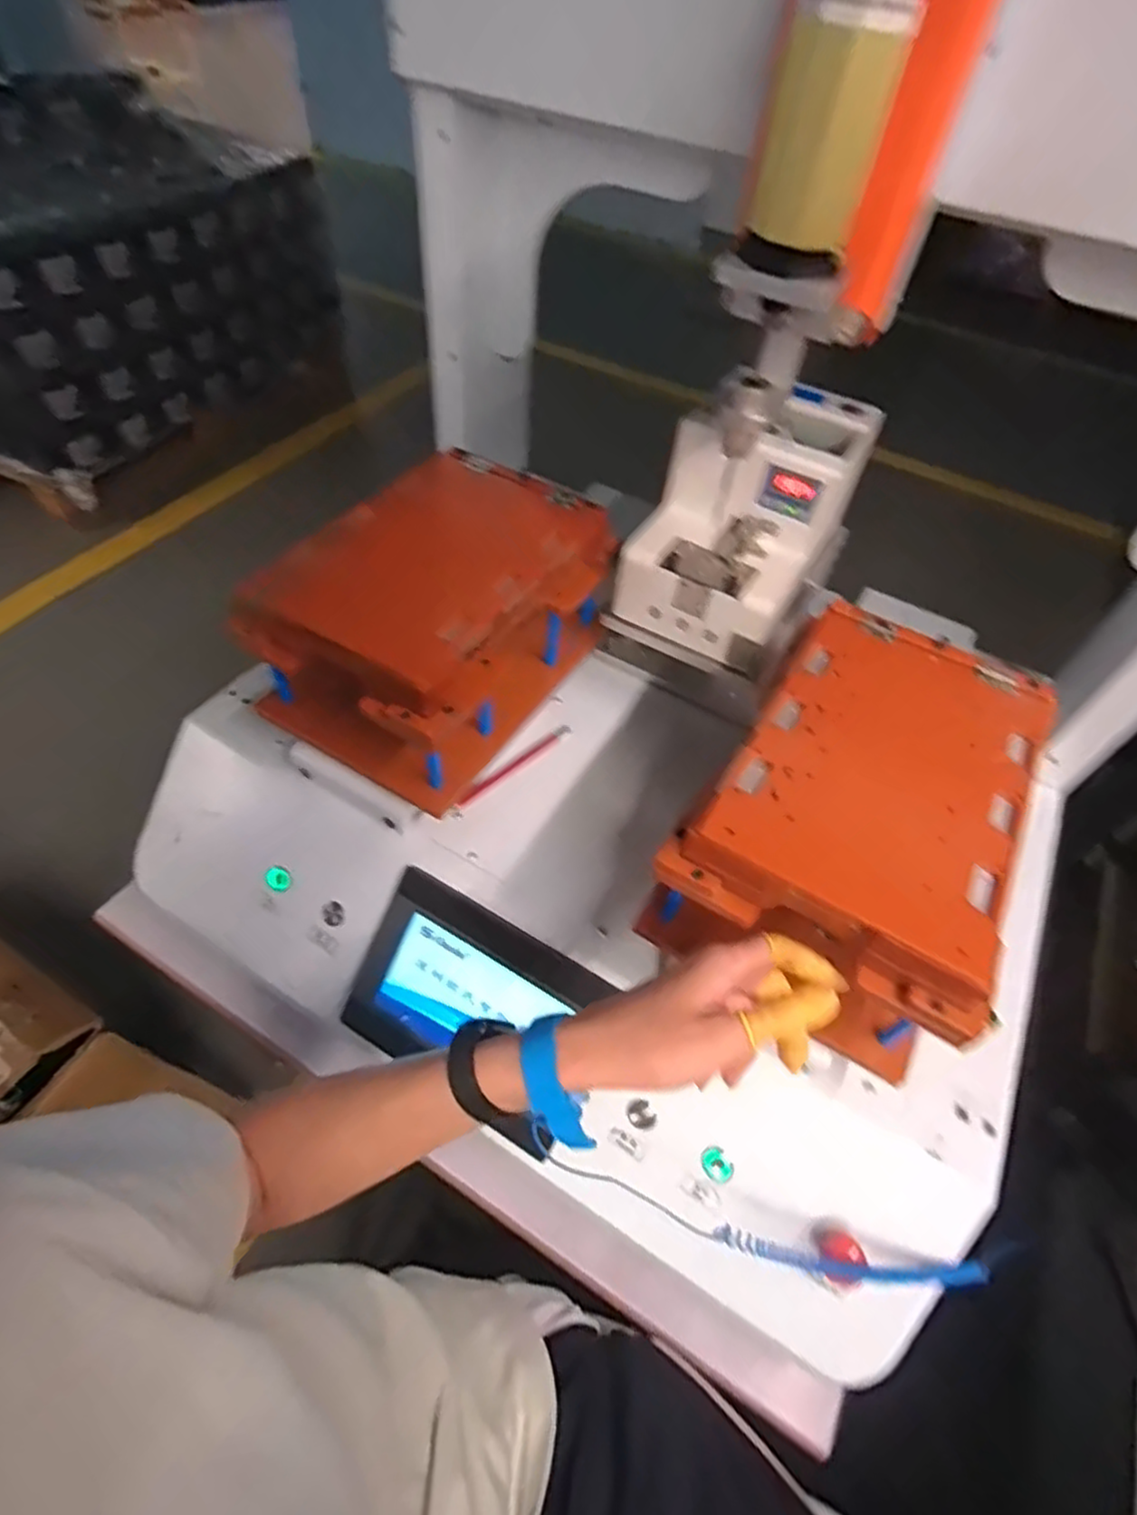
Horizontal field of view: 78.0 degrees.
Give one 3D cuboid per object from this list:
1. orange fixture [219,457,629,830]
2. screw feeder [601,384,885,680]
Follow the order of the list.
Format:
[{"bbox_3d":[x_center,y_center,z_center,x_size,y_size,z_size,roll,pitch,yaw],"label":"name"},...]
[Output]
[{"bbox_3d":[-0.102,-0.113,0.582,0.178,0.143,0.259,30,56,17],"label":"orange fixture"},{"bbox_3d":[0.152,-0.196,0.594,0.147,0.155,0.196,28,55,15],"label":"screw feeder"}]

